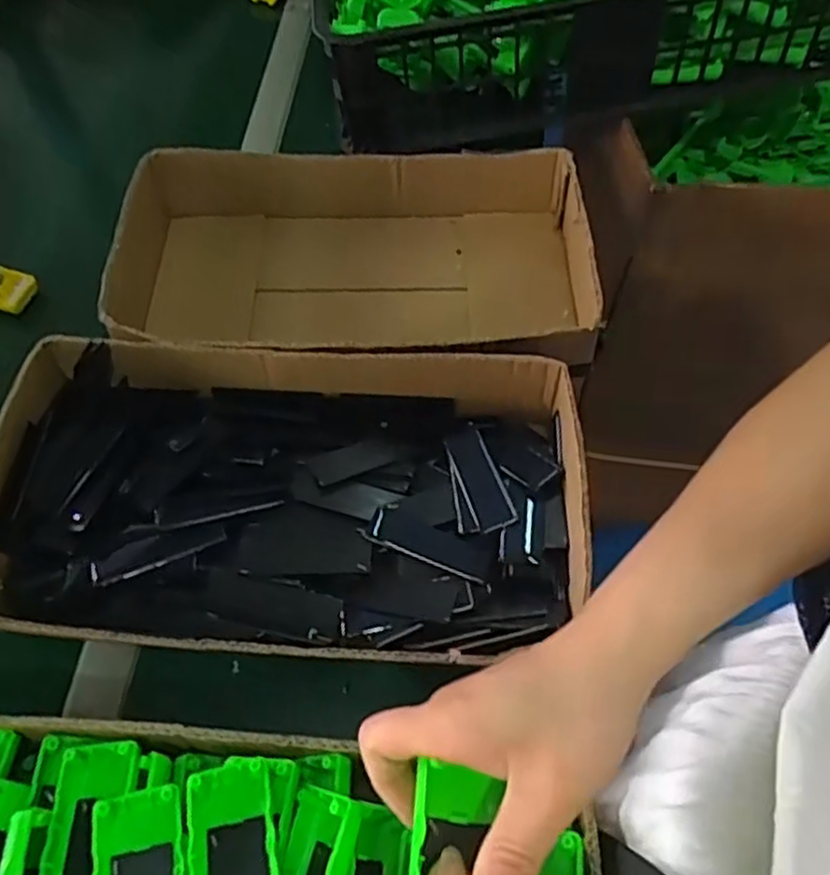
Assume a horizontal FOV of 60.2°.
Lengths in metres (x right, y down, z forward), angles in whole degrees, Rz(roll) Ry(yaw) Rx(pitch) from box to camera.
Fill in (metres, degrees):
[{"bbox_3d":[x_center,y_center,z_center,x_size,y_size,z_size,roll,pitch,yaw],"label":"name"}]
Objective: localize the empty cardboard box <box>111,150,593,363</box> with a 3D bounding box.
[{"bbox_3d":[-0.053,-0.148,0.661,0.406,0.105,0.241,2,58,2],"label":"empty cardboard box"}]

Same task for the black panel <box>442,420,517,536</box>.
[{"bbox_3d":[0.046,0.028,0.536,0.027,0.006,0.096,-18,51,-5],"label":"black panel"}]

